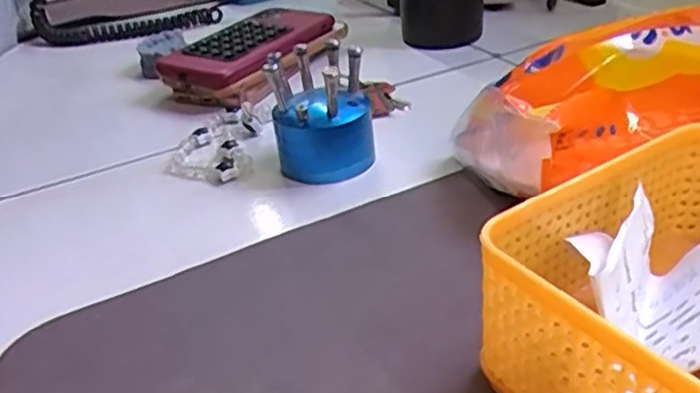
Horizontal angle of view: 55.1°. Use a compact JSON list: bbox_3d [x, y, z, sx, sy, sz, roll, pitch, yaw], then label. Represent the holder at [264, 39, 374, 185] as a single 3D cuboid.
[{"bbox_3d":[-0.017,-0.050,0.395,0.058,0.065,0.051,-9,31,-3],"label":"holder"}]

